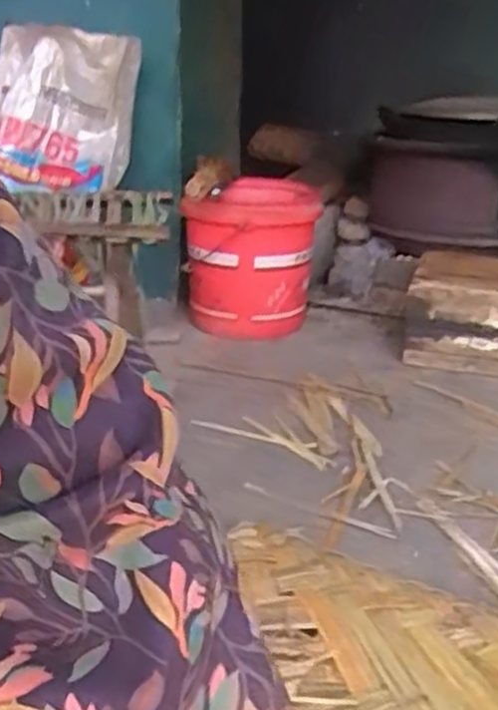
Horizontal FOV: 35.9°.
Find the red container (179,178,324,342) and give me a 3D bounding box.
[{"bbox_3d":[0.011,-0.198,1.577,0.238,0.287,0.289,3,16,7],"label":"red container"}]

